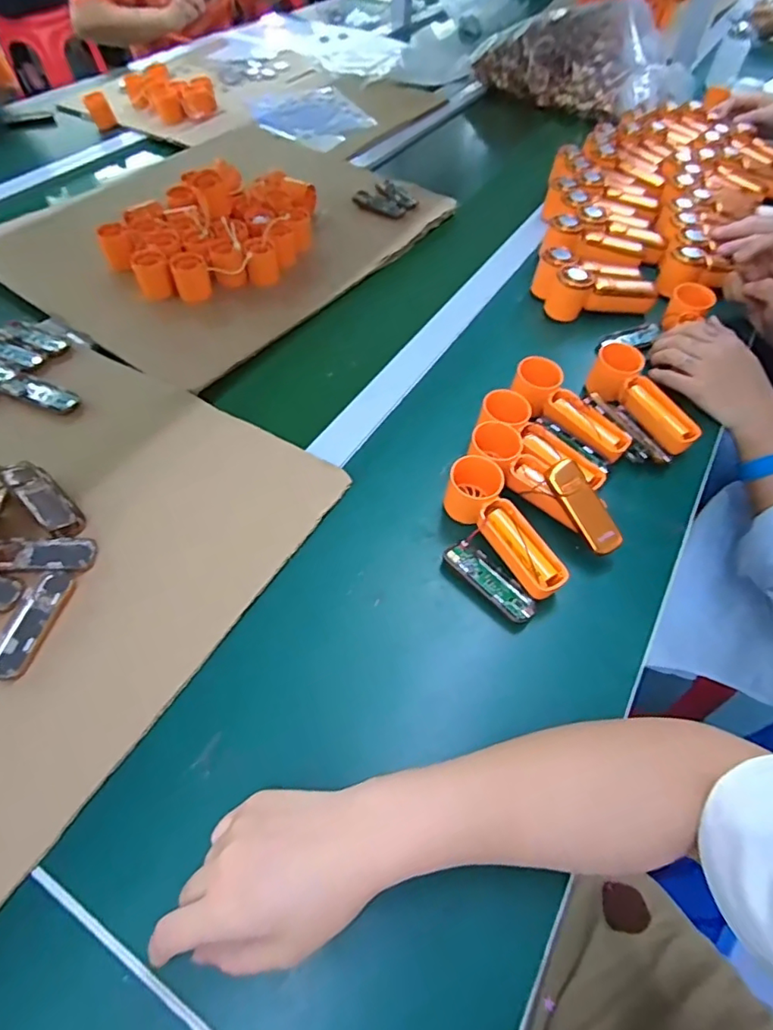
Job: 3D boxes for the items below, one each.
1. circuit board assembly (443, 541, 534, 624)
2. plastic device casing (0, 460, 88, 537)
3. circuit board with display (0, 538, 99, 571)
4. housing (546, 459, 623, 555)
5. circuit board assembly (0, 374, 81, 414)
[{"bbox_3d":[0.083,0.056,0.431,0.030,0.019,0.081,-35,62,-23],"label":"circuit board assembly"},{"bbox_3d":[-0.290,-0.015,0.448,0.091,0.019,0.030,36,61,22],"label":"plastic device casing"},{"bbox_3d":[-0.278,0.032,0.426,0.084,0.004,0.030,-2,55,-3],"label":"circuit board with display"},{"bbox_3d":[0.165,-0.007,0.441,0.025,0.016,0.083,-28,84,-20],"label":"housing"},{"bbox_3d":[-0.347,-0.123,0.531,0.083,0.008,0.026,22,57,14],"label":"circuit board assembly"}]

